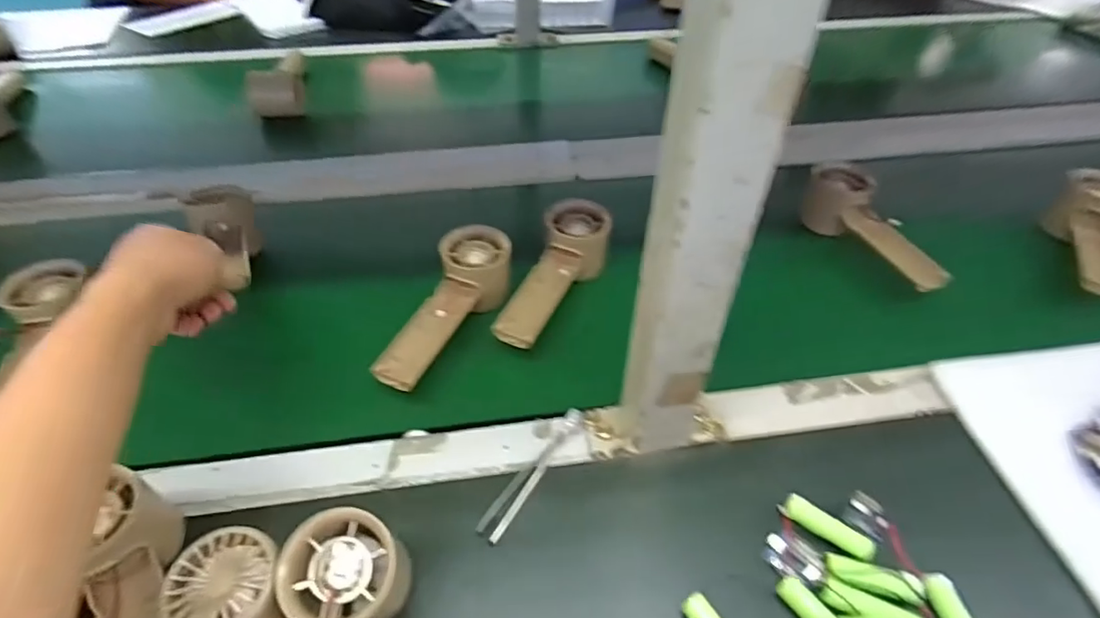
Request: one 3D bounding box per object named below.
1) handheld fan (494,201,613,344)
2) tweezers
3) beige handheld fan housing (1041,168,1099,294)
[{"bbox_3d":[0.008,-0.033,0.465,0.059,0.040,0.152,15,49,13],"label":"handheld fan"},{"bbox_3d":[-0.011,0.107,0.367,0.016,0.014,0.106,27,53,21],"label":"tweezers"},{"bbox_3d":[0.516,-0.065,0.519,0.055,0.052,0.159,16,63,13],"label":"beige handheld fan housing"}]

